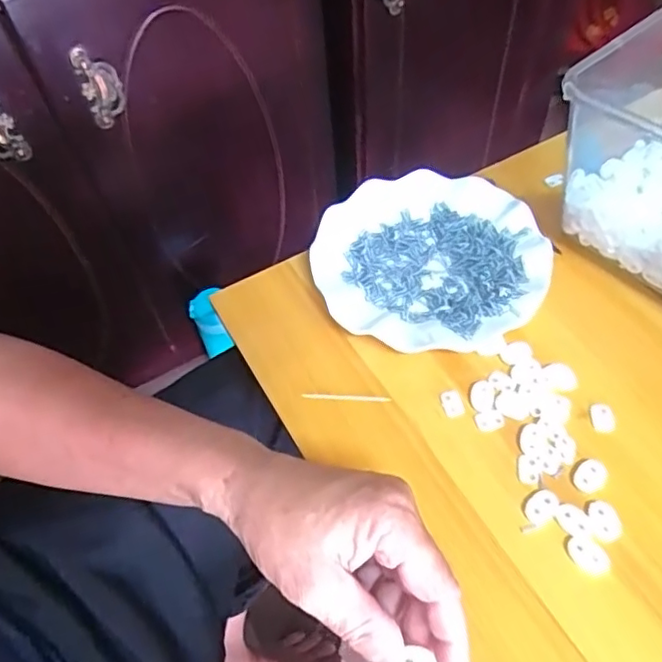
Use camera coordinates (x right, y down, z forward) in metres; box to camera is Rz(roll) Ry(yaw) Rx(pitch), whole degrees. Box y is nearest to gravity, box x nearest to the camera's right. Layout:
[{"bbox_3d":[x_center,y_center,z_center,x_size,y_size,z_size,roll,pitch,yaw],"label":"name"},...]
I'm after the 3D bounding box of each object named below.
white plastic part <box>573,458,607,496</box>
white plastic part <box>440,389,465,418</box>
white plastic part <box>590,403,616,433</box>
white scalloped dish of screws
[{"bbox_3d":[0.167,0.093,0.379,0.017,0.004,0.024,36,64,25],"label":"white plastic part"},{"bbox_3d":[0.086,0.051,0.419,0.013,0.004,0.020,-14,55,-6],"label":"white plastic part"},{"bbox_3d":[0.187,0.059,0.406,0.016,0.004,0.022,2,55,5],"label":"white plastic part"},{"bbox_3d":[0.079,-0.060,0.483,0.177,0.019,0.180,-2,55,2],"label":"white scalloped dish of screws"}]

